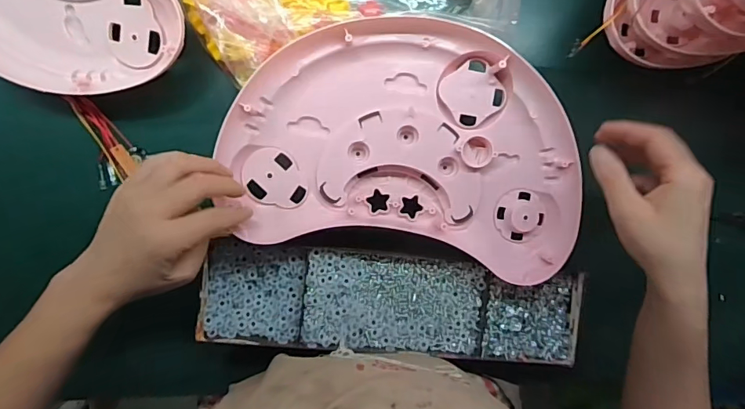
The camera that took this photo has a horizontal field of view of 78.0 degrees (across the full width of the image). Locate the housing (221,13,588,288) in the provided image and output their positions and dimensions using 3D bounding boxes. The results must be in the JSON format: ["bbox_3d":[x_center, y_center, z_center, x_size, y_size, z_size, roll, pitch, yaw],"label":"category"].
[{"bbox_3d":[0.035,-0.058,0.443,0.328,0.053,0.216,10,92,-6],"label":"housing"}]

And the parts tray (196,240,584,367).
[{"bbox_3d":[0.024,0.099,0.473,0.377,0.033,0.100,6,92,-6],"label":"parts tray"}]

